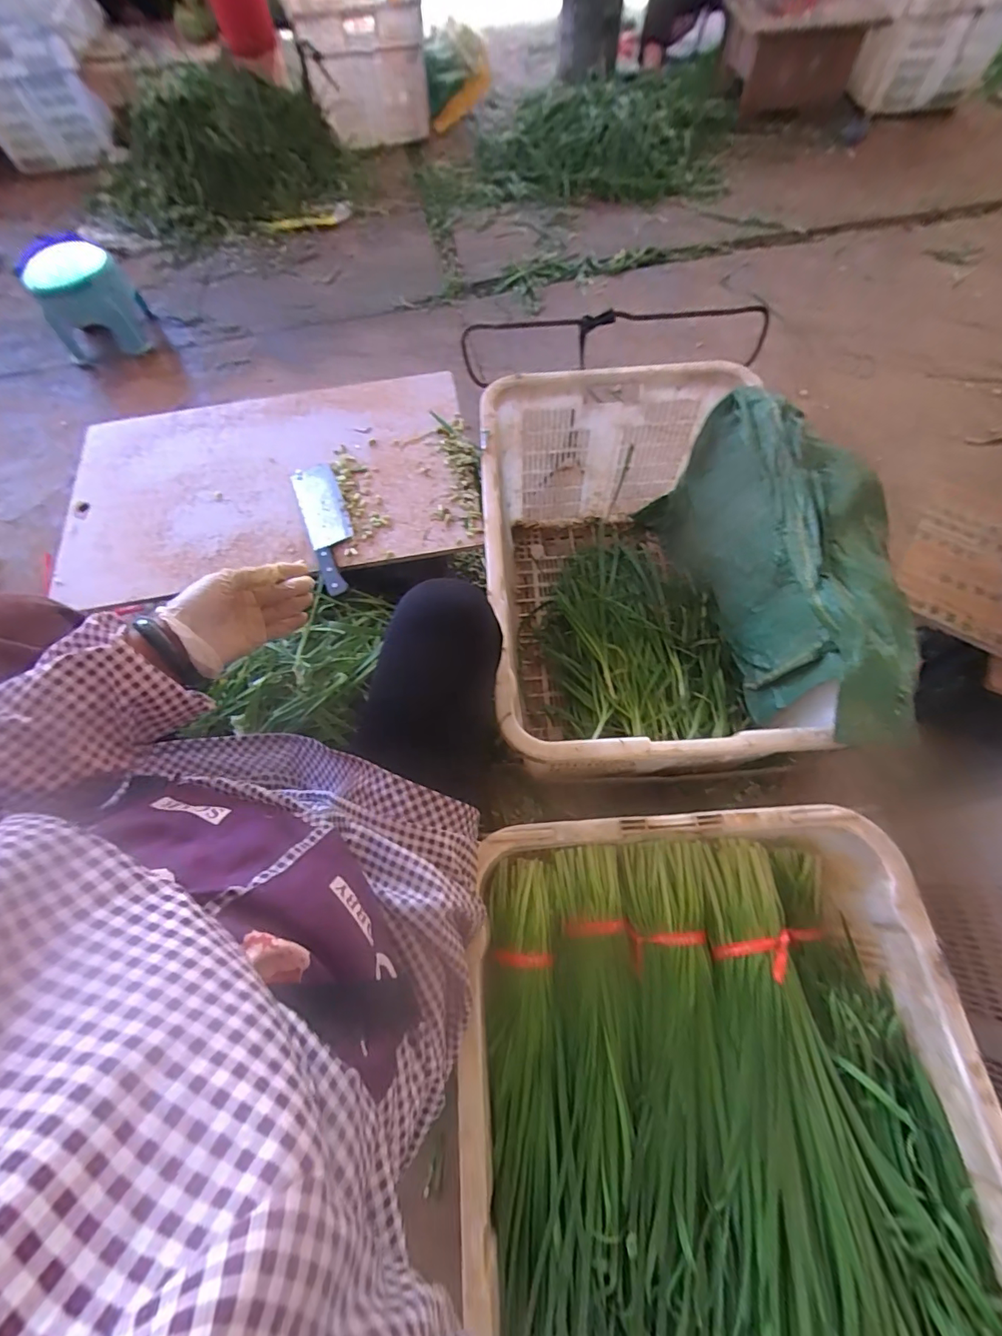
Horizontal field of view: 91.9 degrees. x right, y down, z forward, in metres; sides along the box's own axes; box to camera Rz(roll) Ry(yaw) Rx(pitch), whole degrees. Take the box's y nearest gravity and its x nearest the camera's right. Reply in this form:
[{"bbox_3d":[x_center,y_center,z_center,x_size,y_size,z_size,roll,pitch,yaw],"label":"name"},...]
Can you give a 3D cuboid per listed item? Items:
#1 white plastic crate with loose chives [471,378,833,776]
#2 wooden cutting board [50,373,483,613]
[{"bbox_3d":[0.210,-0.143,0.876,0.452,0.378,0.687,-2,66,1],"label":"white plastic crate with loose chives"},{"bbox_3d":[-0.387,-0.318,0.813,0.667,0.039,0.409,-12,67,-3],"label":"wooden cutting board"}]

